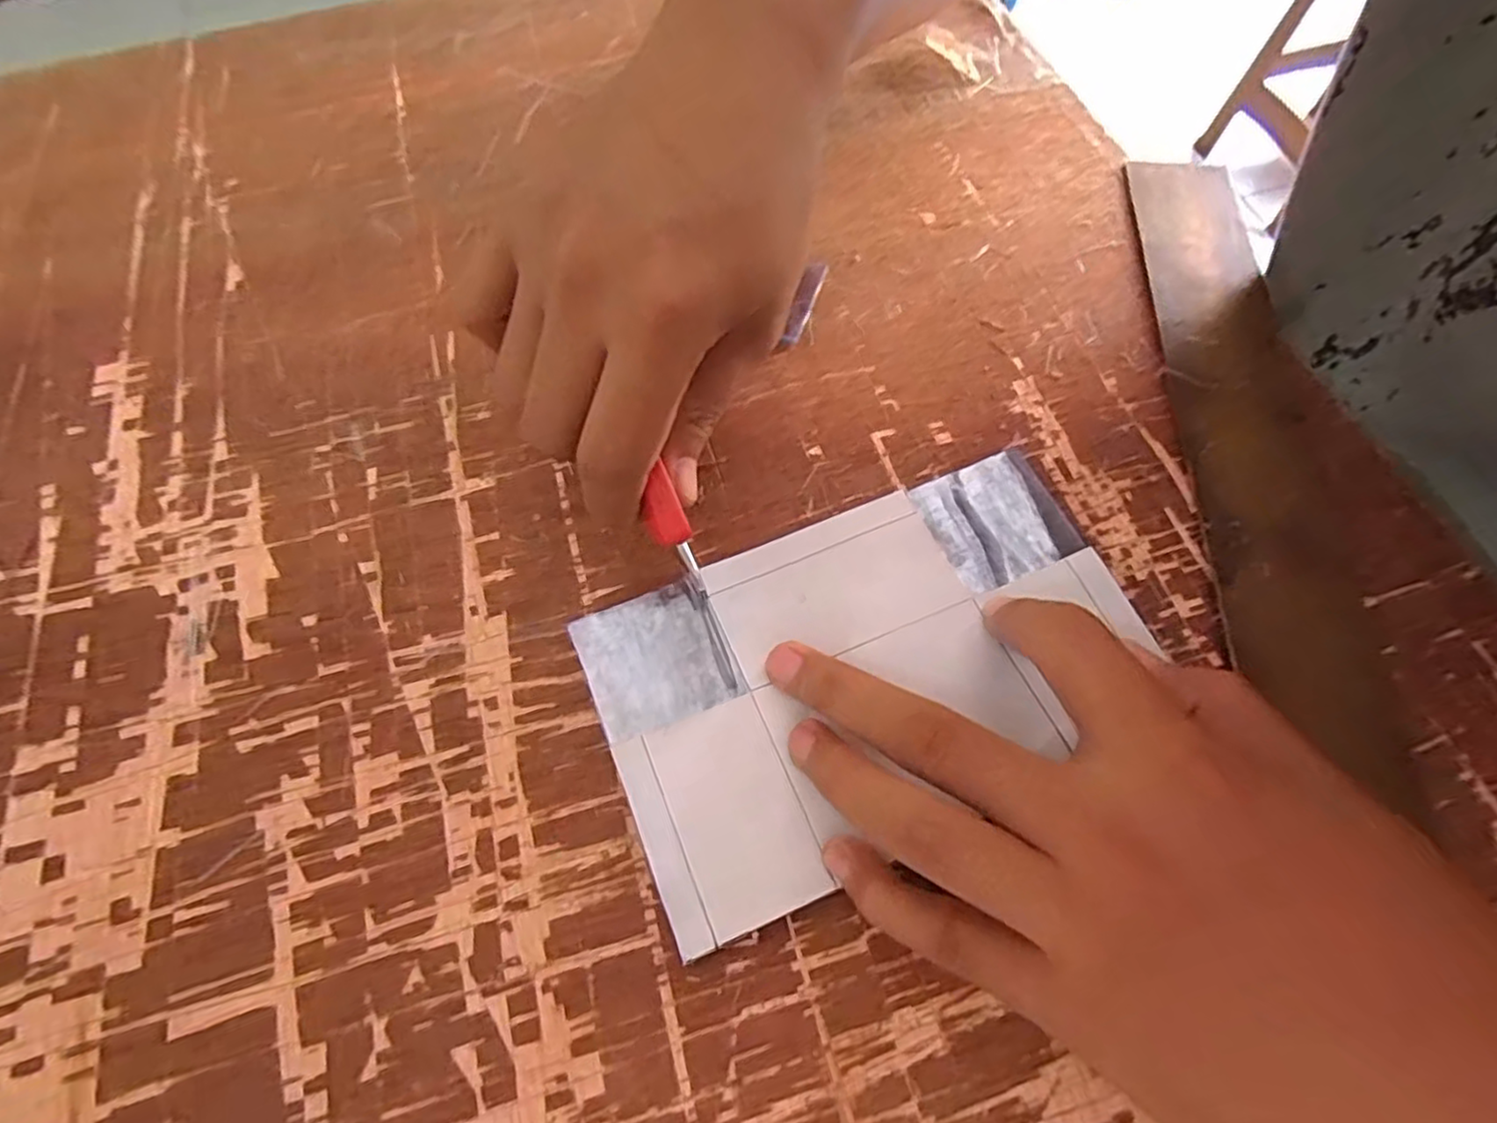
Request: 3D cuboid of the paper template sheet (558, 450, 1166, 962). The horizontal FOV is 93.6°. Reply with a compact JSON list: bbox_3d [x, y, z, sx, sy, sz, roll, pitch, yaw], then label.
[{"bbox_3d":[0.040,0.030,0.222,0.170,0.010,0.103,-23,65,-9],"label":"paper template sheet"}]

